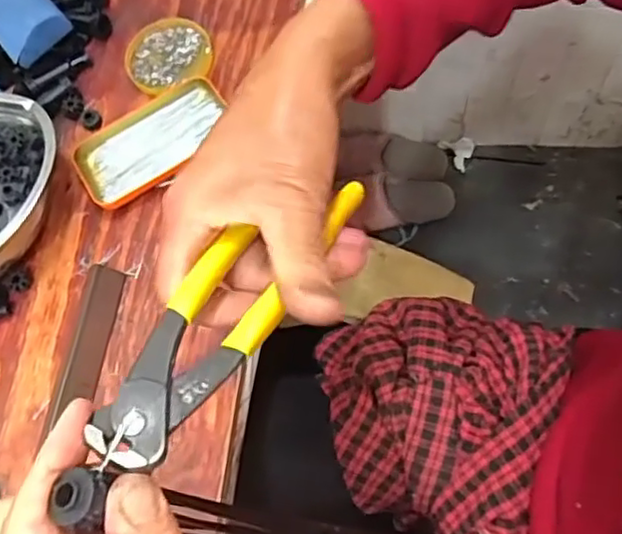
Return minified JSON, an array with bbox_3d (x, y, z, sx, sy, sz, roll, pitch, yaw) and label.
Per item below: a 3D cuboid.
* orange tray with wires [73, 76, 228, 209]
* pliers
[{"bbox_3d":[-0.141,-0.113,0.590,0.142,0.020,0.075,-35,67,-7],"label":"orange tray with wires"},{"bbox_3d":[-0.031,0.012,0.271,0.040,0.011,0.159,28,56,12],"label":"pliers"}]

